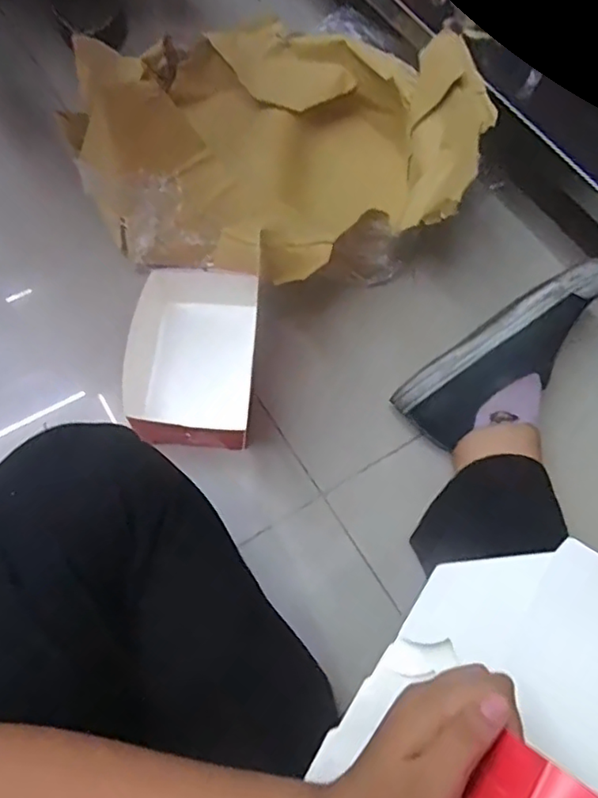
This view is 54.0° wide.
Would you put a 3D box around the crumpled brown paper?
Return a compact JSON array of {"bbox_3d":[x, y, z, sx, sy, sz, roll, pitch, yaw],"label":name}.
[{"bbox_3d":[-0.025,-0.277,0.647,0.379,0.143,0.385,-34,71,-16],"label":"crumpled brown paper"}]

